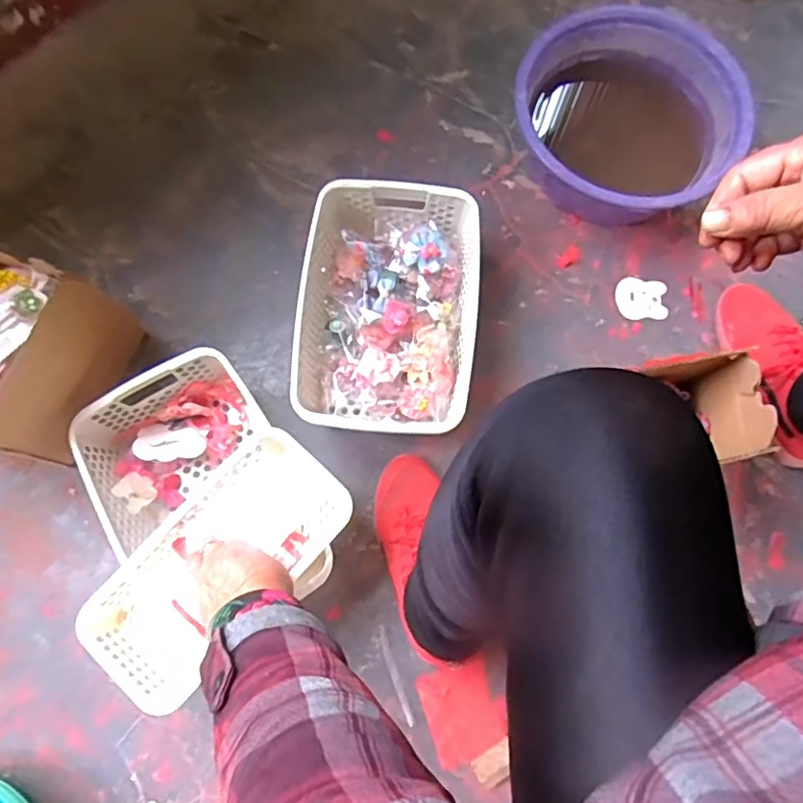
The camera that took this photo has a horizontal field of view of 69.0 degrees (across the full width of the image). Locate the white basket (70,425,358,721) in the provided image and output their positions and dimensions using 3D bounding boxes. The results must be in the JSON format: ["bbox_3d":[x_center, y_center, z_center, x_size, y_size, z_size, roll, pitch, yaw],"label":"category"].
[{"bbox_3d":[-0.179,0.158,0.589,0.134,0.061,0.269,42,82,9],"label":"white basket"}]

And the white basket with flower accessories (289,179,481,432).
[{"bbox_3d":[-0.015,-0.100,0.712,0.203,0.110,0.294,6,76,1],"label":"white basket with flower accessories"}]

